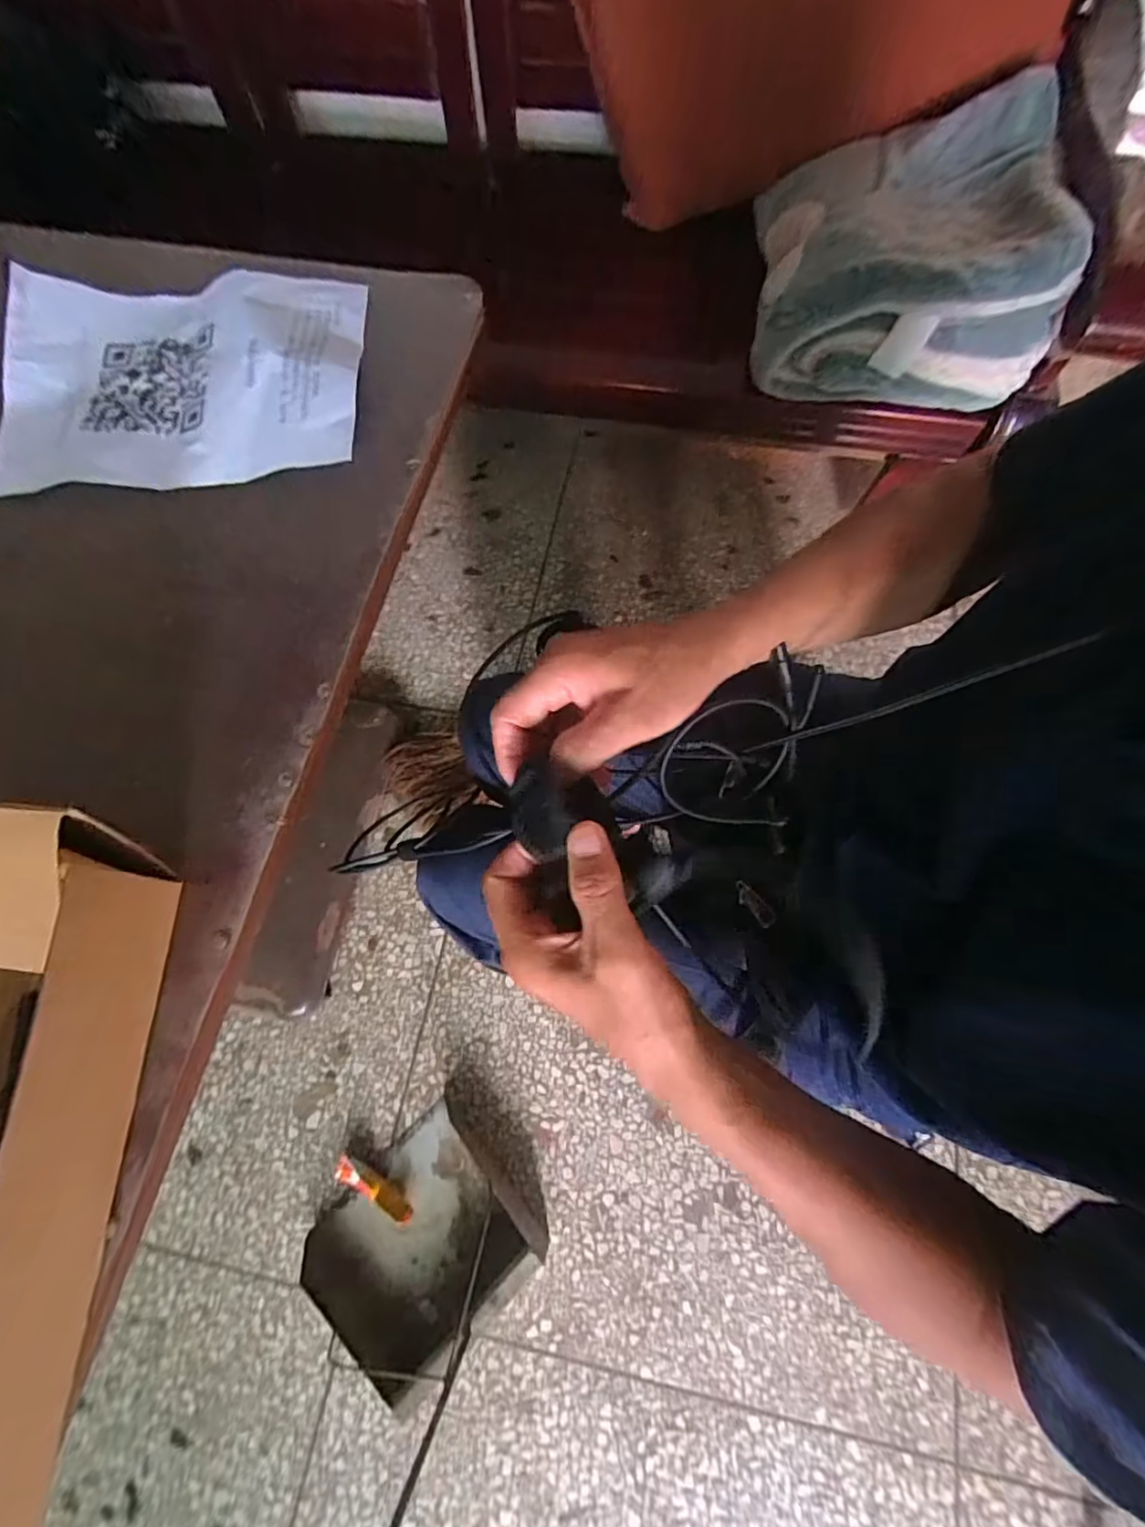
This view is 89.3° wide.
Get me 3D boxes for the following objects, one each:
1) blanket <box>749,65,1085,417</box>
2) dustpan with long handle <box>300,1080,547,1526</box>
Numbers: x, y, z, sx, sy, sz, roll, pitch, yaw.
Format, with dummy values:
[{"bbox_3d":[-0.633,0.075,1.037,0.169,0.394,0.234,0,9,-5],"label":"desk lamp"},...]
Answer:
[{"bbox_3d":[0.457,-0.721,0.811,0.333,0.206,0.392,10,74,5],"label":"blanket"},{"bbox_3d":[-0.223,0.607,0.597,0.288,0.537,0.252,-40,76,-9],"label":"dustpan with long handle"}]

